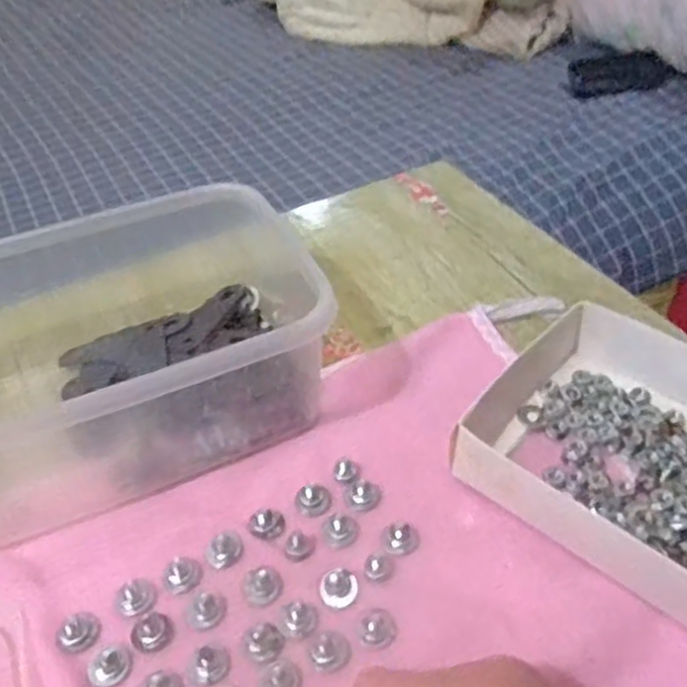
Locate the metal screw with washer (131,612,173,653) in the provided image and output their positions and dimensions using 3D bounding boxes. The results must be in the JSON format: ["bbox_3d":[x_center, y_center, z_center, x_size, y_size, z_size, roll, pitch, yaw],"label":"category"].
[{"bbox_3d":[-0.087,0.131,0.324,0.018,0.007,0.015,-23,46,-19],"label":"metal screw with washer"}]

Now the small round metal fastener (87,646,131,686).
[{"bbox_3d":[-0.104,0.142,0.316,0.017,0.004,0.017,-2,43,2],"label":"small round metal fastener"}]

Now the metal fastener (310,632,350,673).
[{"bbox_3d":[-0.005,0.134,0.313,0.014,0.008,0.017,24,50,26],"label":"metal fastener"}]

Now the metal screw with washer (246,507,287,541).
[{"bbox_3d":[-0.039,0.091,0.363,0.019,0.007,0.019,-2,43,2],"label":"metal screw with washer"}]

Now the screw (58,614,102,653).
[{"bbox_3d":[-0.122,0.132,0.328,0.018,0.004,0.018,-2,43,2],"label":"screw"}]

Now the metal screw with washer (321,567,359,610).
[{"bbox_3d":[-0.002,0.111,0.333,0.018,0.011,0.019,-3,43,1],"label":"metal screw with washer"}]

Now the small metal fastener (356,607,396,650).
[{"bbox_3d":[0.015,0.127,0.319,0.018,0.004,0.017,-2,43,2],"label":"small metal fastener"}]

